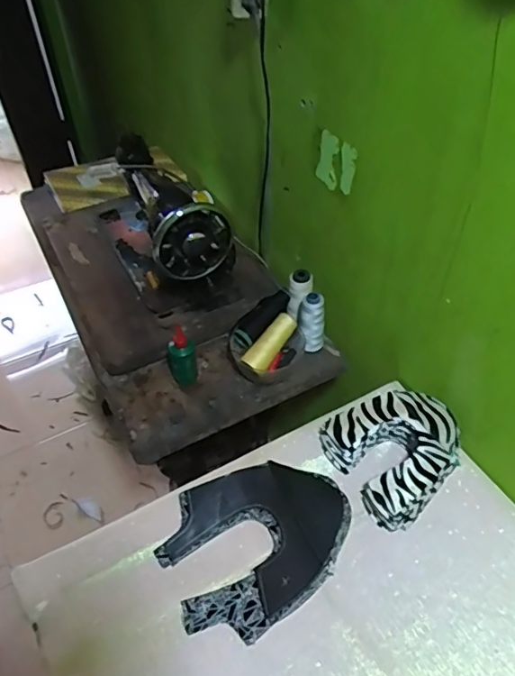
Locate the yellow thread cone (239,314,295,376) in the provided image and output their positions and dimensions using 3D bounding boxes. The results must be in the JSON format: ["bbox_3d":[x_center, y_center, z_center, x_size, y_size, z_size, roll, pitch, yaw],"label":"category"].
[{"bbox_3d":[0.023,0.010,0.865,0.036,0.034,0.108,34,78,29],"label":"yellow thread cone"}]

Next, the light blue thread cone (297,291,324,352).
[{"bbox_3d":[0.093,-0.021,0.898,0.047,0.123,0.045,3,46,5],"label":"light blue thread cone"}]

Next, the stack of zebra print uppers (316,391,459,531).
[{"bbox_3d":[0.201,0.156,0.743,0.166,0.080,0.165,-24,50,-20],"label":"stack of zebra print uppers"}]

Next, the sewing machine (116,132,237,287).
[{"bbox_3d":[-0.156,-0.234,1.000,0.149,0.204,0.320,-17,48,-14],"label":"sewing machine"}]

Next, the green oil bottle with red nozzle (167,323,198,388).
[{"bbox_3d":[-0.124,0.035,0.867,0.046,0.095,0.040,-10,46,-8],"label":"green oil bottle with red nozzle"}]

